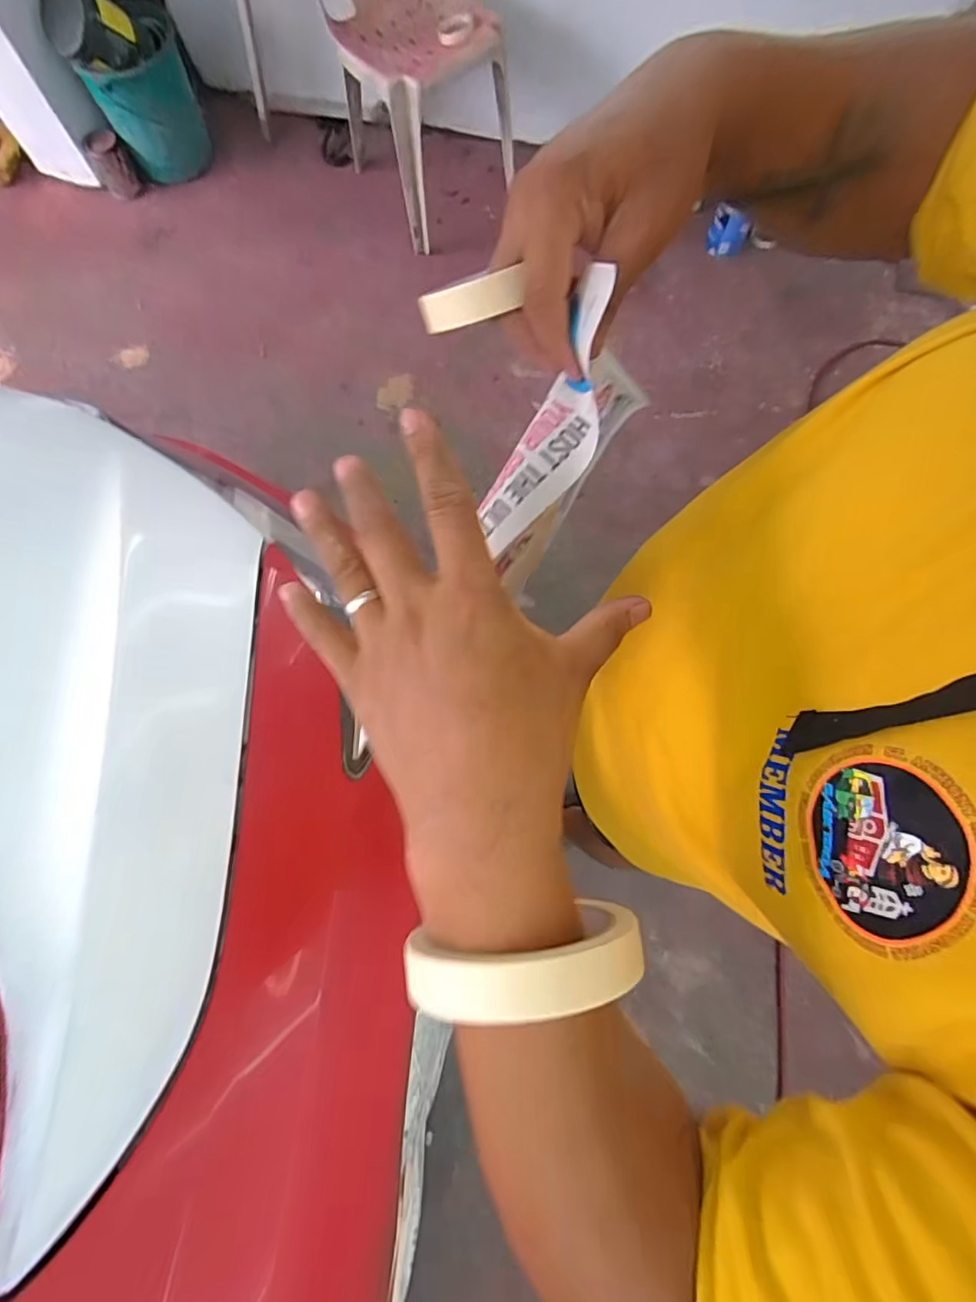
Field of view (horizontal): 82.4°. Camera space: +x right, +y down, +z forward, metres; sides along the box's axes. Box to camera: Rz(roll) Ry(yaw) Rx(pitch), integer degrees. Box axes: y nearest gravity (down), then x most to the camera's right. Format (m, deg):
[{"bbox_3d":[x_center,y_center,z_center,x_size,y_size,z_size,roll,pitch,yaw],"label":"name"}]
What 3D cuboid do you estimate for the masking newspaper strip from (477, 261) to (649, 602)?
[{"bbox_3d":[0.036,-0.106,0.292,0.053,0.049,0.145,26,103,6],"label":"masking newspaper strip"}]

